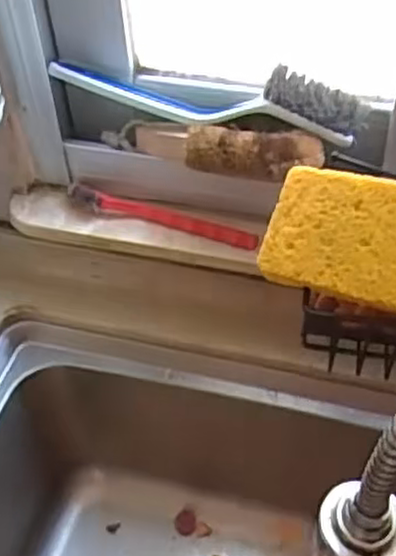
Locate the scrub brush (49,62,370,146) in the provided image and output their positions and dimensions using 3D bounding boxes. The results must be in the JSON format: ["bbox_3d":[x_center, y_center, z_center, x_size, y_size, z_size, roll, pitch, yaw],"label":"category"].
[{"bbox_3d":[0.001,-0.144,0.561,0.258,0.044,0.034,10,50,12],"label":"scrub brush"}]

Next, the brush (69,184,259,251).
[{"bbox_3d":[-0.029,-0.055,0.591,0.163,0.021,0.028,14,51,14],"label":"brush"}]

